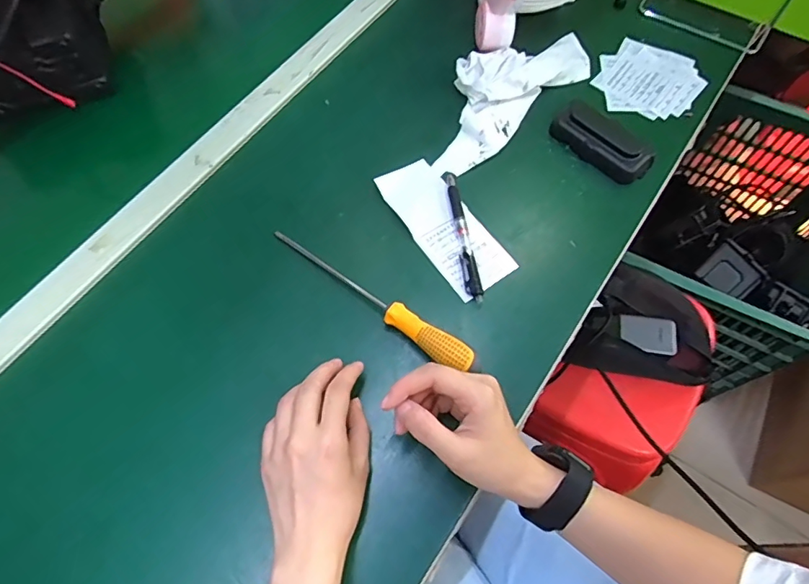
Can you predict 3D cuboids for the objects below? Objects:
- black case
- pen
[{"bbox_3d":[0.212,-0.163,0.543,0.050,0.025,0.108,-41,70,-15],"label":"black case"},{"bbox_3d":[0.058,-0.059,0.507,0.016,0.008,0.145,-8,65,-2],"label":"pen"}]

